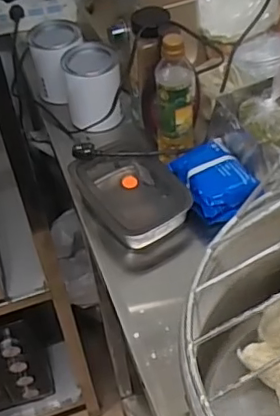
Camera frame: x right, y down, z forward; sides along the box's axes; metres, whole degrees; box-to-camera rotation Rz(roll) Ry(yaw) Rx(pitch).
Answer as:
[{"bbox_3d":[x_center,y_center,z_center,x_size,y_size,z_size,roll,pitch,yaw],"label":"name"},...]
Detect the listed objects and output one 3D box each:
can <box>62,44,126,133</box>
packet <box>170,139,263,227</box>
[{"bbox_3d":[-0.081,-0.209,0.998,0.097,0.126,0.093,-9,48,-3],"label":"can"},{"bbox_3d":[0.112,-0.043,0.882,0.103,0.041,0.141,-21,50,-13],"label":"packet"}]

